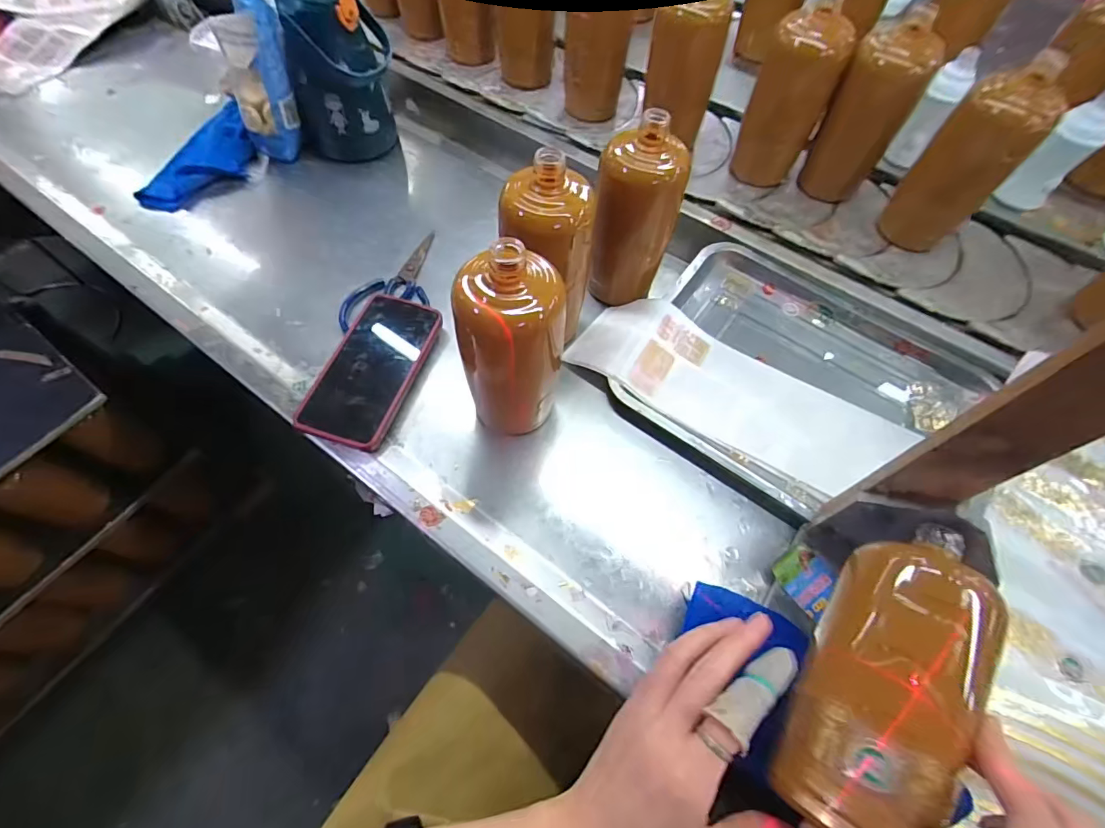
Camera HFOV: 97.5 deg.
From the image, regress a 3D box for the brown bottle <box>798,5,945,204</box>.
[{"bbox_3d":[0.350,-0.338,0.543,0.074,0.173,0.065,27,64,12],"label":"brown bottle"}]

